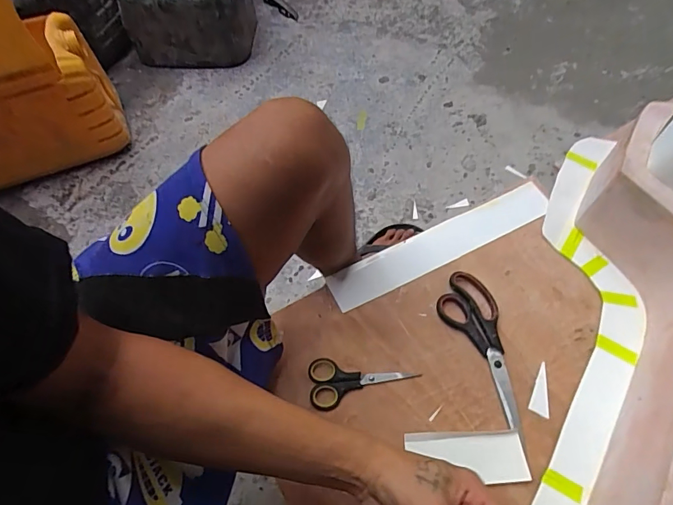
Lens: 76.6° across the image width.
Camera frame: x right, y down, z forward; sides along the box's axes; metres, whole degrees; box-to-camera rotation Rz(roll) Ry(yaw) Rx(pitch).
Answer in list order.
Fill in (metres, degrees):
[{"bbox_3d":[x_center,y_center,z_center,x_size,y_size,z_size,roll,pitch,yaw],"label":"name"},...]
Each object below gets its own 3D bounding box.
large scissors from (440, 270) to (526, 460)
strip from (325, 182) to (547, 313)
[{"bbox_3d":[0.177,0.126,0.543,0.078,0.011,0.215,-2,62,1],"label":"large scissors"},{"bbox_3d":[0.153,-0.014,0.623,0.351,0.010,0.060,-25,63,-11],"label":"strip"}]

